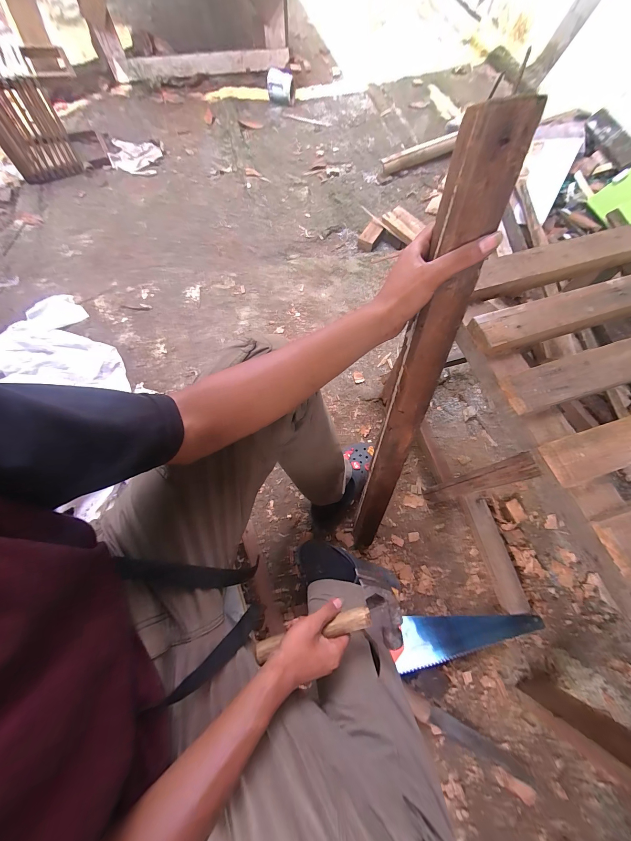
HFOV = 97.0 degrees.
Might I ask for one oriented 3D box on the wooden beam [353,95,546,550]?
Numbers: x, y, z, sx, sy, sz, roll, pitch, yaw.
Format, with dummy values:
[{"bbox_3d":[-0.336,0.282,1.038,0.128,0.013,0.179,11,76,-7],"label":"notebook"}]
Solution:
[{"bbox_3d":[0.135,0.000,0.439,0.053,0.671,0.041,5,41,1],"label":"wooden beam"}]

